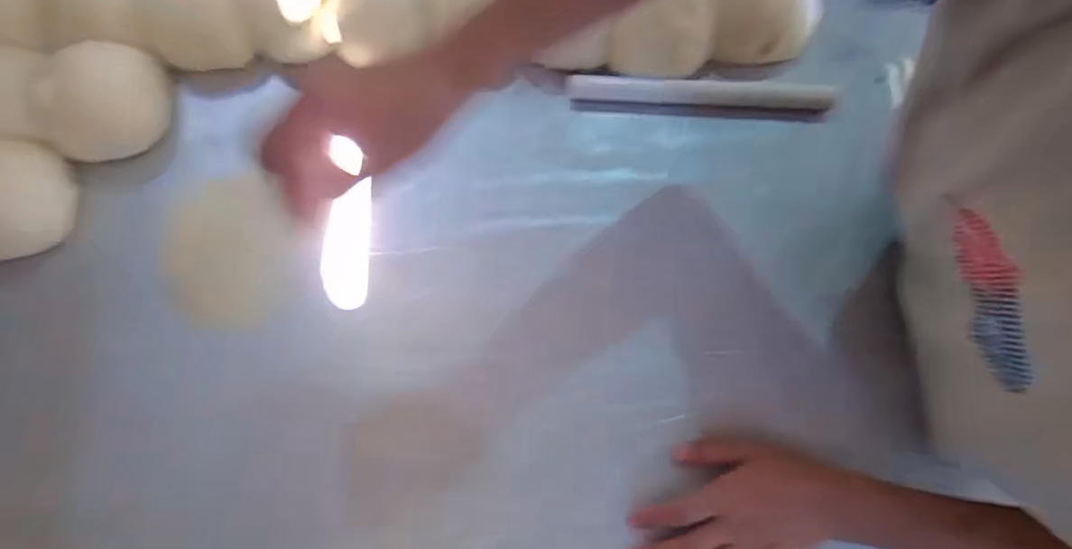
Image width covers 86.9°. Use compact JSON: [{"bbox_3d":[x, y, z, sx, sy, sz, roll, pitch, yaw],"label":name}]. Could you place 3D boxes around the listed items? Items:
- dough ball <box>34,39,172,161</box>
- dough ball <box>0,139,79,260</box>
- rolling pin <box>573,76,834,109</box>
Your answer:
[{"bbox_3d":[-0.426,-0.172,0.565,0.091,0.071,0.125,37,75,12],"label":"dough ball"},{"bbox_3d":[-0.527,-0.075,0.559,0.104,0.061,0.114,6,73,7],"label":"dough ball"},{"bbox_3d":[0.158,-0.178,0.551,0.251,0.021,0.022,3,71,1],"label":"rolling pin"}]

